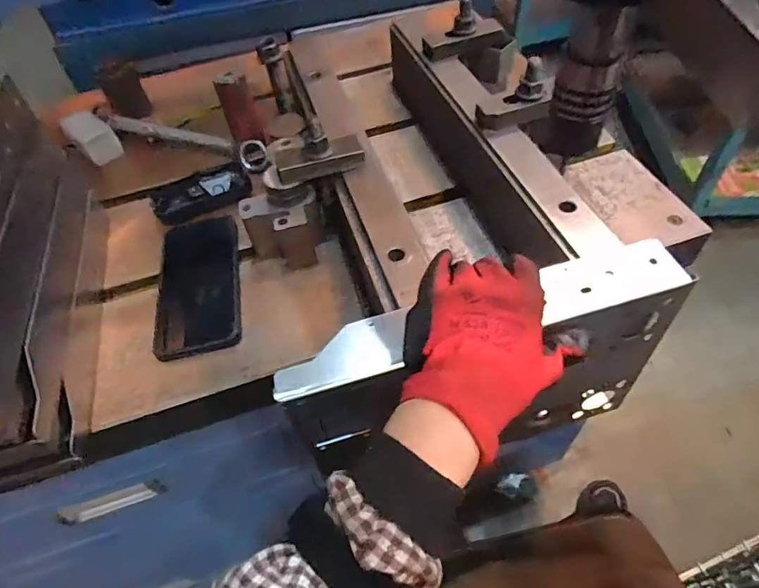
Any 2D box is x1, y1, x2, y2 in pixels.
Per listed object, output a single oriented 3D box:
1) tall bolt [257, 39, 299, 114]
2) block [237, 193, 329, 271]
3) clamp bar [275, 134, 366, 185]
[{"bbox_3d":[-0.113,-0.241,0.527,0.025,0.079,0.020,-15,53,-6],"label":"tall bolt"},{"bbox_3d":[-0.095,-0.064,0.482,0.075,0.060,0.059,-9,53,-1],"label":"block"},{"bbox_3d":[-0.055,-0.125,0.444,0.080,0.022,0.030,-12,53,-3],"label":"clamp bar"}]

